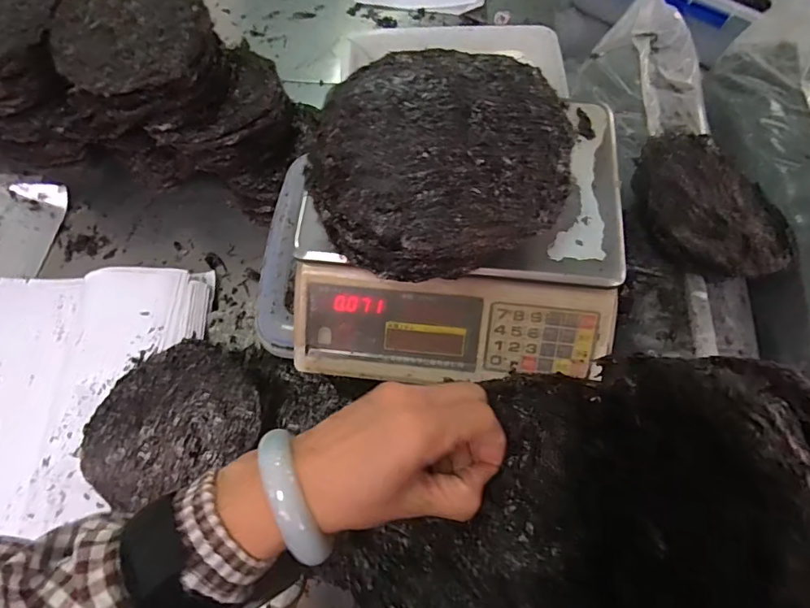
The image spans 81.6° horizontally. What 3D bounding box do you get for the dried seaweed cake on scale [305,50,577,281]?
[{"bbox_3d":[0.032,-0.126,0.427,0.212,0.082,0.202,0,68,0],"label":"dried seaweed cake on scale"}]

